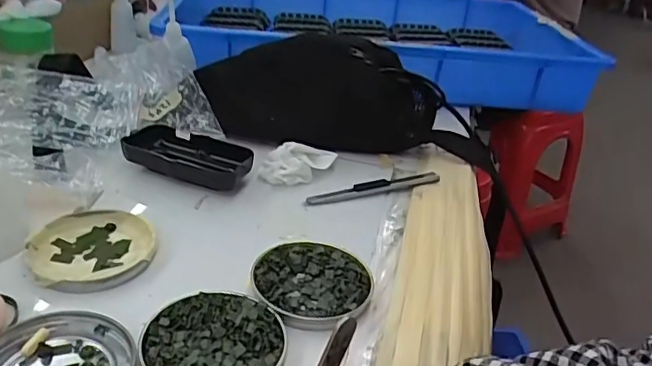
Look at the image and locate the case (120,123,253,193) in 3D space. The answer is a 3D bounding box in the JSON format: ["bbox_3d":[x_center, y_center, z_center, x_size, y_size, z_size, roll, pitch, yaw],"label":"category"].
[{"bbox_3d":[-0.122,-0.021,0.484,0.108,0.026,0.052,15,30,16],"label":"case"}]

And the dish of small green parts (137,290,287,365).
[{"bbox_3d":[-0.063,0.090,0.315,0.077,0.008,0.076,4,29,-2],"label":"dish of small green parts"}]

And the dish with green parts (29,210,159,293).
[{"bbox_3d":[-0.157,0.043,0.379,0.077,0.010,0.078,4,29,-2],"label":"dish with green parts"}]

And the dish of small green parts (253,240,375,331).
[{"bbox_3d":[-0.009,0.065,0.371,0.077,0.010,0.076,4,29,-2],"label":"dish of small green parts"}]

